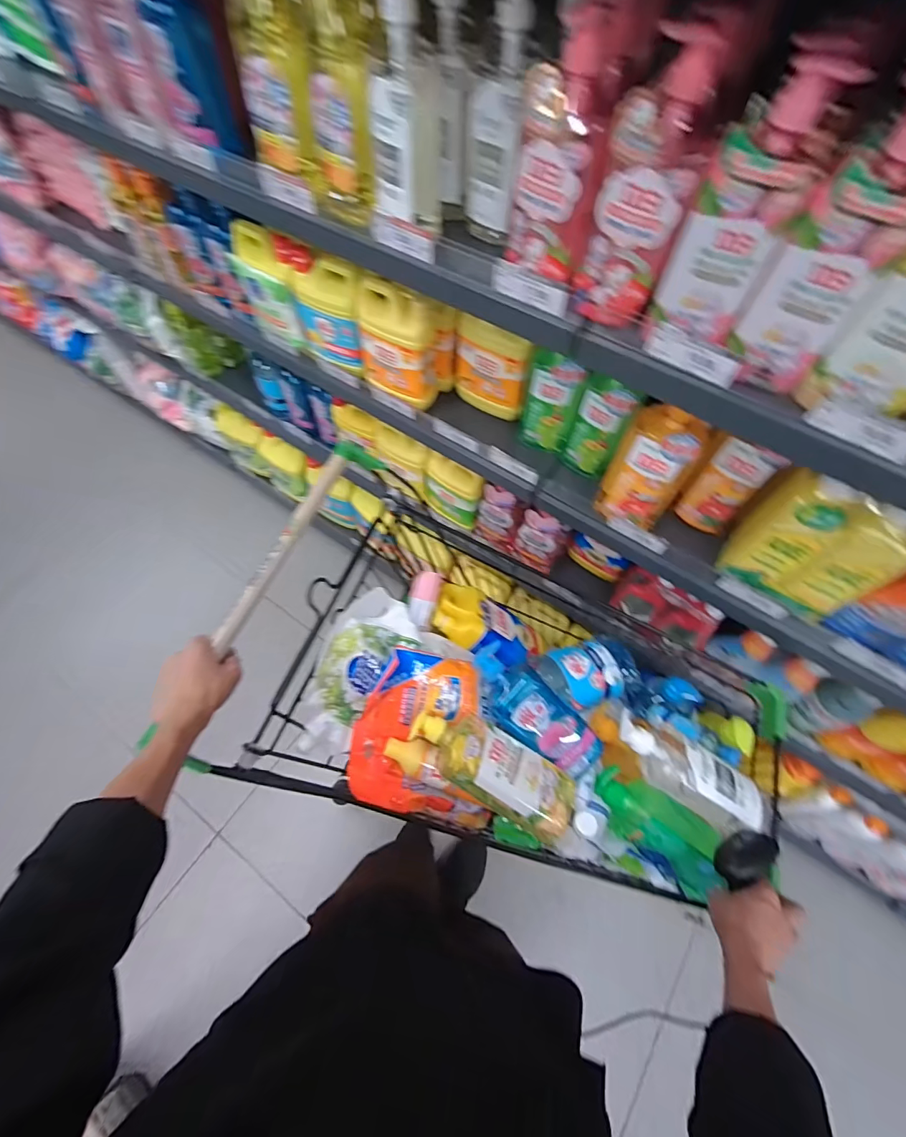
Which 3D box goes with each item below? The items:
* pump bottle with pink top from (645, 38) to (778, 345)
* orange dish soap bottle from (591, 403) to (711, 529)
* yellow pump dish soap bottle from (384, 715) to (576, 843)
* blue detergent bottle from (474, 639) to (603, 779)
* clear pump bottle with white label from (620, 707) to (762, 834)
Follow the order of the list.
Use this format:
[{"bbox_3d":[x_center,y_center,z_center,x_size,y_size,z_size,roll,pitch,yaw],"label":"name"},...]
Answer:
[{"bbox_3d":[0.286,-0.355,0.457,0.091,0.217,0.075,19,63,10],"label":"pump bottle with pink top"},{"bbox_3d":[0.324,-0.165,0.745,0.117,0.201,0.083,28,65,14],"label":"orange dish soap bottle"},{"bbox_3d":[0.043,0.283,0.659,0.272,0.075,0.101,21,63,11],"label":"yellow pump dish soap bottle"},{"bbox_3d":[0.130,0.221,0.724,0.244,0.085,0.107,43,68,4],"label":"blue detergent bottle"},{"bbox_3d":[0.362,0.312,0.700,0.244,0.057,0.087,36,66,0],"label":"clear pump bottle with white label"}]

